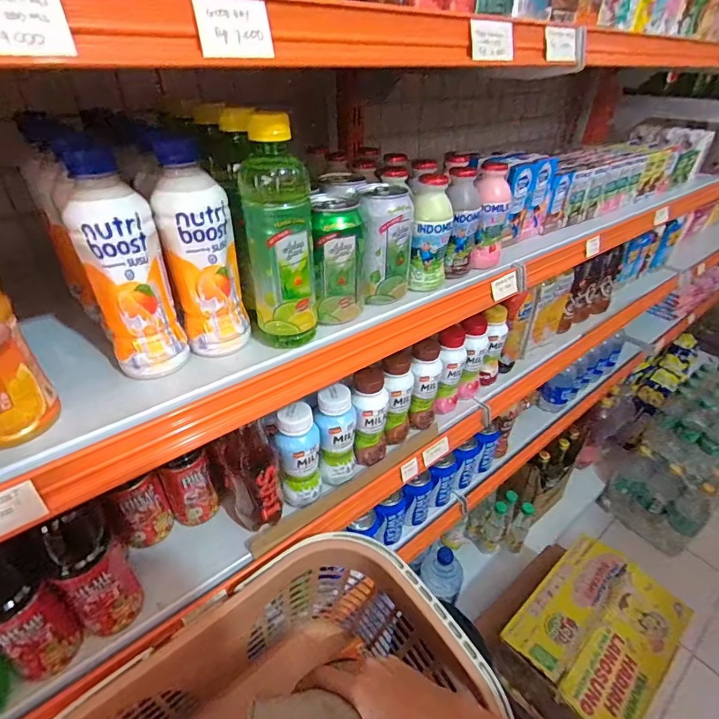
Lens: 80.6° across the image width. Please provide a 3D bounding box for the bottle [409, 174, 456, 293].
[{"bbox_3d":[0.080,-0.138,0.466,0.040,0.119,0.042,8,36,10],"label":"bottle"}]

